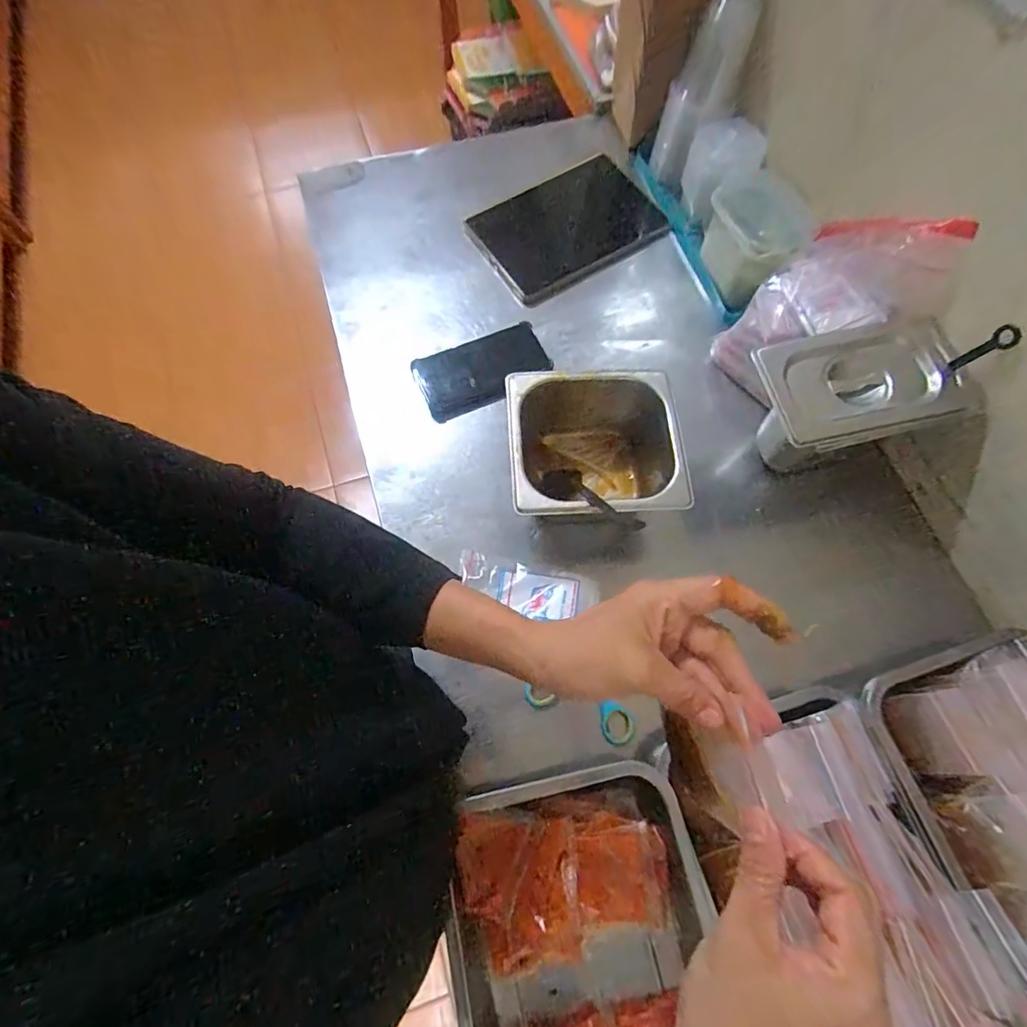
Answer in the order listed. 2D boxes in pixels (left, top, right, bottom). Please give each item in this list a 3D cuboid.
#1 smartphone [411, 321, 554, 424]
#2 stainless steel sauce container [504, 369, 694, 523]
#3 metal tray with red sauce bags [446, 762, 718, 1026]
[{"bbox_3d":[-0.039,-0.182,0.657,0.163,0.009,0.088,-23,72,-9],"label":"smartphone"},{"bbox_3d":[0.085,-0.062,0.569,0.175,0.097,0.157,-3,70,-2],"label":"stainless steel sauce container"},{"bbox_3d":[0.063,0.383,0.429,0.201,0.067,0.306,-11,71,-5],"label":"metal tray with red sauce bags"}]

